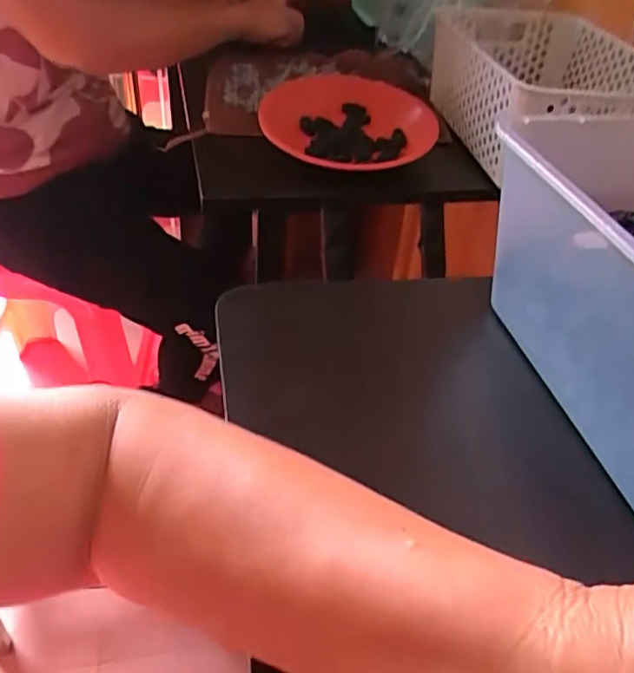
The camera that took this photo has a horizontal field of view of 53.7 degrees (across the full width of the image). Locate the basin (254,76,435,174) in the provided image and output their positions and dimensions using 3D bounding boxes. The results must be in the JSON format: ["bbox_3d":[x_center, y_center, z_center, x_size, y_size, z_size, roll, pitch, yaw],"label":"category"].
[{"bbox_3d":[0.037,-0.240,0.720,0.199,0.049,0.208,-6,42,-14],"label":"basin"}]

